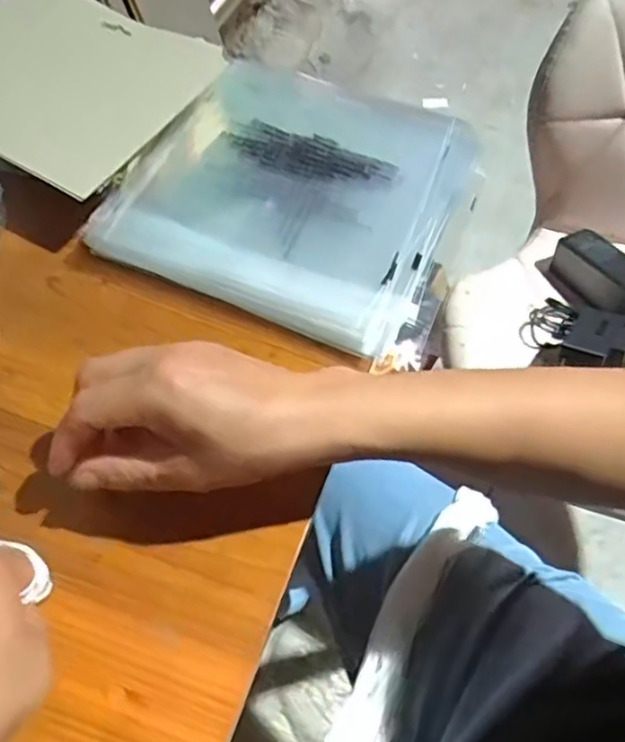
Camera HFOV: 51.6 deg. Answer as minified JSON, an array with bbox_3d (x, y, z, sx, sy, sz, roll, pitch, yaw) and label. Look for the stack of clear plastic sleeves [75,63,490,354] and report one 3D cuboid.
[{"bbox_3d":[-0.009,-0.127,0.451,0.227,0.030,0.211,19,59,11],"label":"stack of clear plastic sleeves"}]

